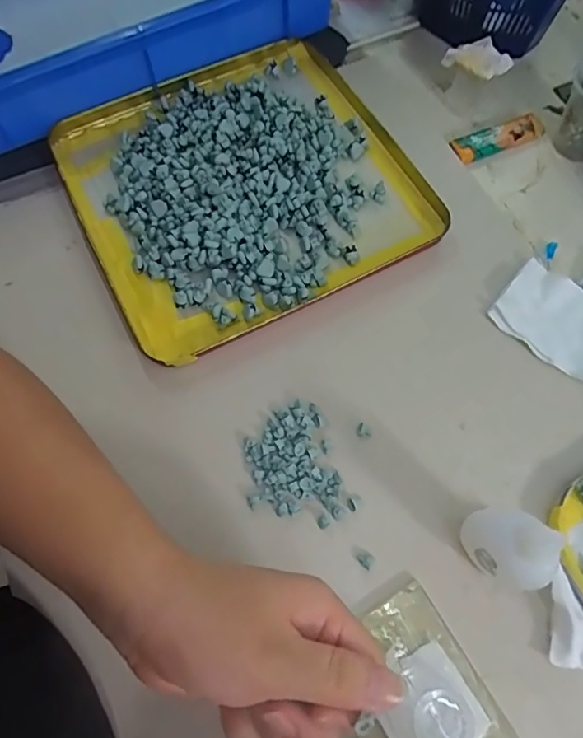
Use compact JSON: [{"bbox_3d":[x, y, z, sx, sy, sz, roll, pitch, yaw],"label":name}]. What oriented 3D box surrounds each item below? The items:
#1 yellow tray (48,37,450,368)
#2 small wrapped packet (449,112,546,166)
[{"bbox_3d":[-0.040,-0.146,0.398,0.238,0.021,0.242,-27,69,-10],"label":"yellow tray"},{"bbox_3d":[0.171,-0.190,0.426,0.081,0.011,0.025,-21,68,-7],"label":"small wrapped packet"}]

